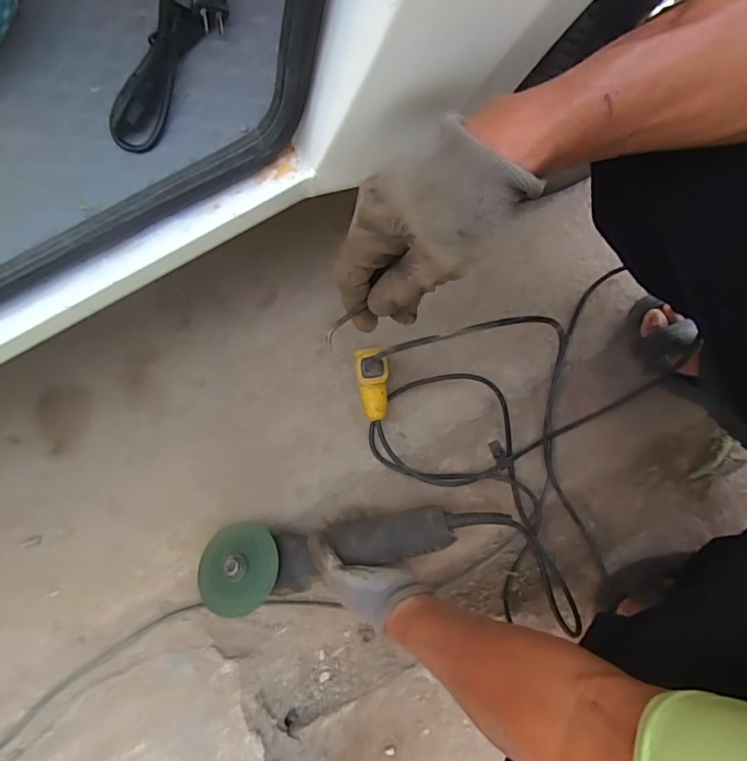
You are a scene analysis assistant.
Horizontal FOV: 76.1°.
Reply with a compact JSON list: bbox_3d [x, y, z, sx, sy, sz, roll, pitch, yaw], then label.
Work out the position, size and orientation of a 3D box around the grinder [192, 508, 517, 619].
[{"bbox_3d":[-0.023,0.193,0.568,0.365,0.074,0.088,-11,80,3],"label":"grinder"}]

